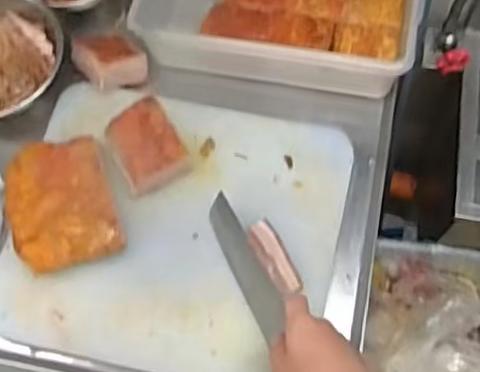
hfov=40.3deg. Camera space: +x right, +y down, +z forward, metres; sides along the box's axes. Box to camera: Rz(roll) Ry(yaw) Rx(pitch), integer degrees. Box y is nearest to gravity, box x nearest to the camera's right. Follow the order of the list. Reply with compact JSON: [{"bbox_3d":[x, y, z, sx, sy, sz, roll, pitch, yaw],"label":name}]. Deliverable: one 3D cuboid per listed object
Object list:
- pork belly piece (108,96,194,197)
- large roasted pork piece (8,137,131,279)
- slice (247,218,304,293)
[{"bbox_3d":[-0.116,-0.049,0.798,0.079,0.042,0.099,-30,71,-9],"label":"pork belly piece"},{"bbox_3d":[-0.212,0.020,0.784,0.121,0.050,0.155,-18,69,-5],"label":"large roasted pork piece"},{"bbox_3d":[0.040,0.082,0.762,0.032,0.012,0.097,-26,70,-8],"label":"slice"}]

